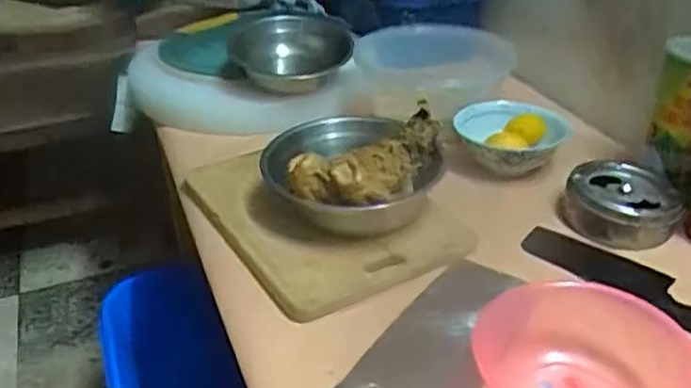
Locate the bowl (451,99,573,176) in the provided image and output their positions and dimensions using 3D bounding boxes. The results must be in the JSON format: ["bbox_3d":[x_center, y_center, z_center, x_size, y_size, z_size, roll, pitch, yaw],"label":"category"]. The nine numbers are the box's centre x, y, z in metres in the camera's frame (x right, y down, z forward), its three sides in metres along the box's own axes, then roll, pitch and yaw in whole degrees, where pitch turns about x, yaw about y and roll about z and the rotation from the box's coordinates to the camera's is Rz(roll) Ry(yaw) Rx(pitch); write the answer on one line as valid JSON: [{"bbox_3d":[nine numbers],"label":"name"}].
[{"bbox_3d":[0.223,-0.075,0.921,0.145,0.053,0.155,-1,32,0],"label":"bowl"}]

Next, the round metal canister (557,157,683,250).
[{"bbox_3d":[0.327,0.006,0.798,0.127,0.043,0.145,16,35,25],"label":"round metal canister"}]

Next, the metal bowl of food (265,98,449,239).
[{"bbox_3d":[0.010,-0.031,0.795,0.193,0.109,0.180,-1,32,0],"label":"metal bowl of food"}]

